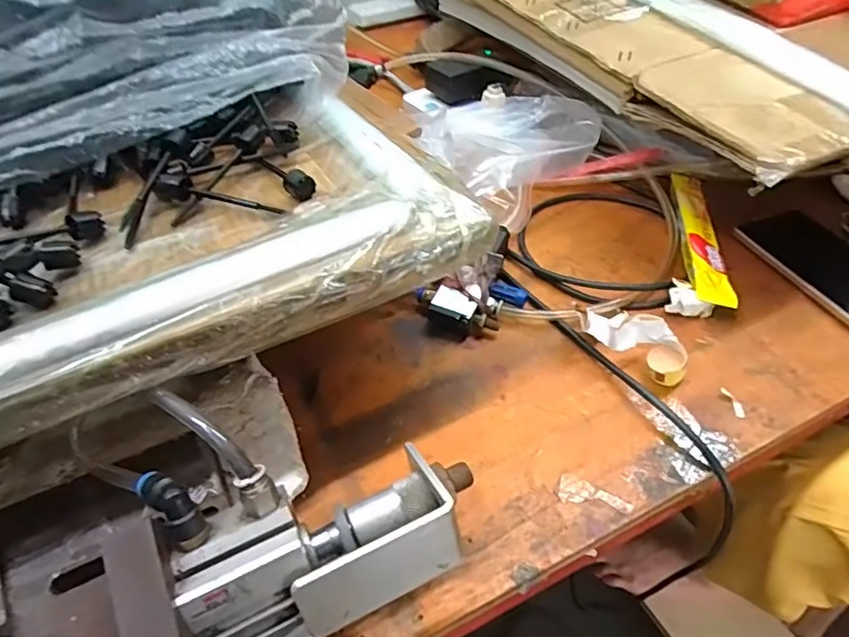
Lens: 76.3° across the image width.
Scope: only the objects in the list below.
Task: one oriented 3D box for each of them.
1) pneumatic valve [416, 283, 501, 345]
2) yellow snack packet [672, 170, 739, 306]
[{"bbox_3d":[0.022,-0.002,0.430,0.065,0.025,0.030,29,54,29],"label":"pneumatic valve"},{"bbox_3d":[0.245,-0.080,0.485,0.030,0.010,0.197,8,43,9],"label":"yellow snack packet"}]

